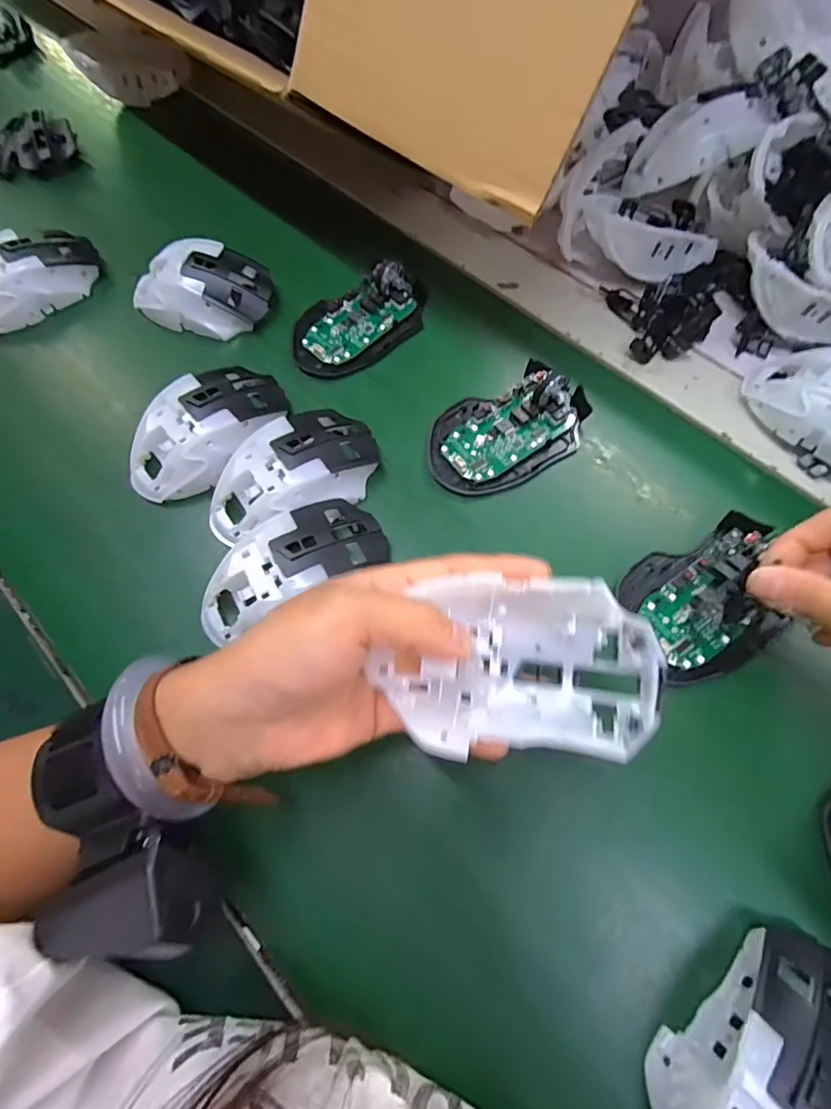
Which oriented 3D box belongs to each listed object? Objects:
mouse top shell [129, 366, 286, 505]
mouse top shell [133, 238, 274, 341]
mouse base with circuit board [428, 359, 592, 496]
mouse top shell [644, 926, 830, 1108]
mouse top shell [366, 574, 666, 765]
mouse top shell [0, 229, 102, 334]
[{"bbox_3d":[-0.138,-0.082,0.333,0.061,0.035,0.114,35,76,15],"label":"mouse top shell"},{"bbox_3d":[-0.164,-0.203,0.384,0.106,0.037,0.063,5,71,6],"label":"mouse top shell"},{"bbox_3d":[0.062,-0.086,0.334,0.113,0.026,0.071,-25,70,-5],"label":"mouse base with circuit board"},{"bbox_3d":[0.141,0.212,0.201,0.058,0.030,0.112,39,77,16],"label":"mouse top shell"},{"bbox_3d":[0.040,0.046,0.205,0.106,0.038,0.064,-1,68,2],"label":"mouse top shell"},{"bbox_3d":[-0.300,-0.213,0.394,0.065,0.040,0.116,38,77,16],"label":"mouse top shell"}]

